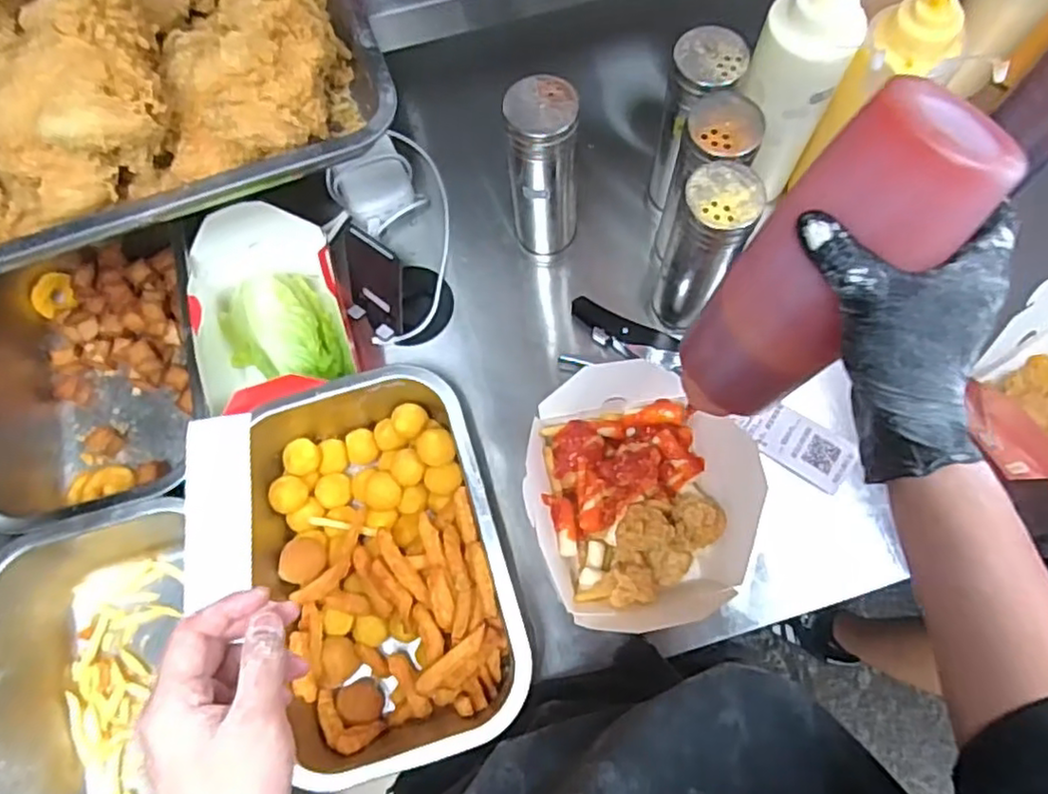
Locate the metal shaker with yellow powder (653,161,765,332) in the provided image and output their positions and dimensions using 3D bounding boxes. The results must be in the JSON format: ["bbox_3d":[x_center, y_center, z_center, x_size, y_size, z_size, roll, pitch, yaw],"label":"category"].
[{"bbox_3d":[0.157,-0.126,0.606,0.056,0.187,0.057,-1,73,2],"label":"metal shaker with yellow powder"}]

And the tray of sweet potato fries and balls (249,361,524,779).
[{"bbox_3d":[-0.119,0.138,0.590,0.192,0.091,0.303,-17,73,-3],"label":"tray of sweet potato fries and balls"}]

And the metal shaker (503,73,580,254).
[{"bbox_3d":[0.019,-0.208,0.645,0.064,0.199,0.055,-1,73,2],"label":"metal shaker"}]

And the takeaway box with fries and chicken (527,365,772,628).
[{"bbox_3d":[0.095,0.082,0.587,0.171,0.129,0.214,-13,73,-2],"label":"takeaway box with fries and chicken"}]

